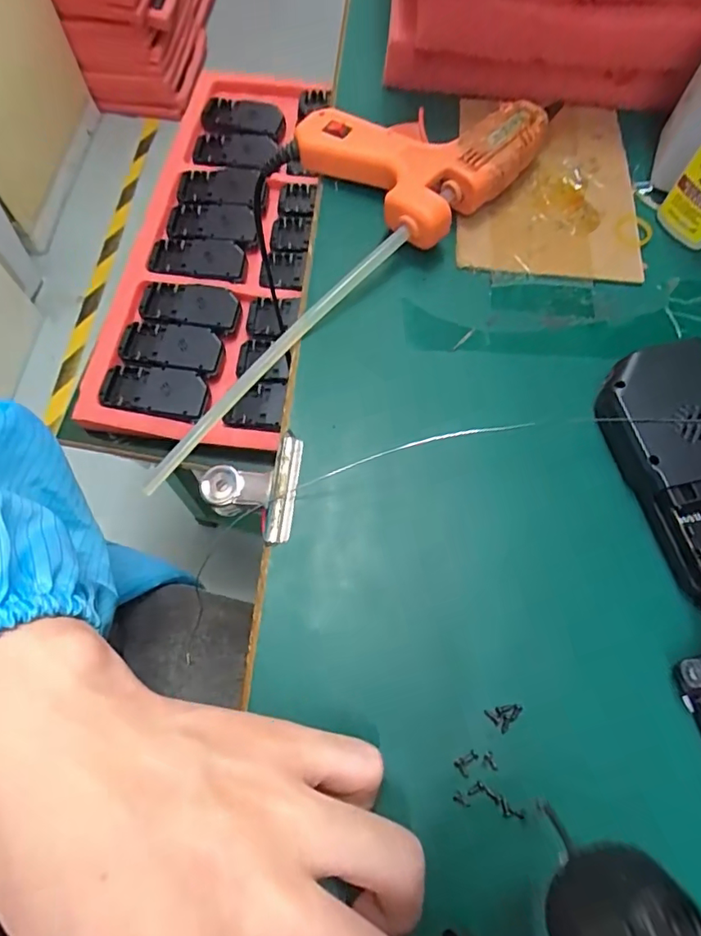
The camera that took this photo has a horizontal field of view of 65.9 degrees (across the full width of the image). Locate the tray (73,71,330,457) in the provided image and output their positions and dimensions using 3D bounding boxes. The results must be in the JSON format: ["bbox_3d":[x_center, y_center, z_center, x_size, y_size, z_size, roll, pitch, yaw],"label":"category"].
[{"bbox_3d":[-0.174,-0.299,0.686,0.251,0.033,0.589,5,66,2],"label":"tray"}]

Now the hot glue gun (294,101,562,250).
[{"bbox_3d":[0.040,-0.184,0.311,0.108,0.032,0.105,-42,73,-16],"label":"hot glue gun"}]

